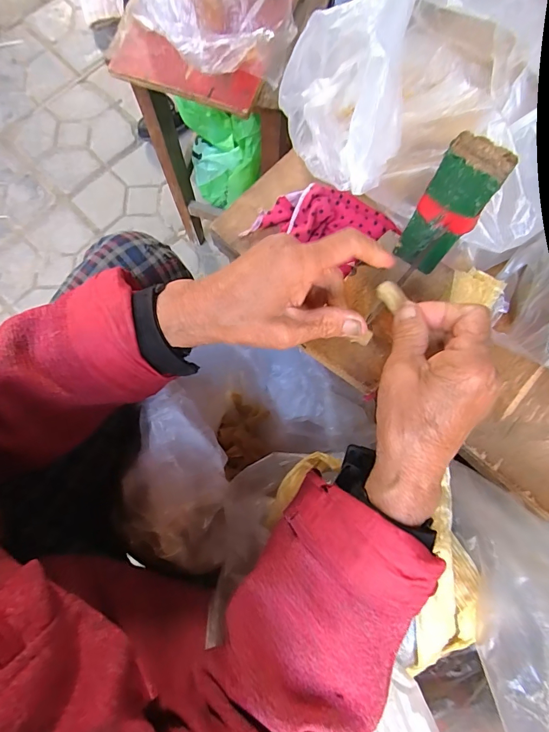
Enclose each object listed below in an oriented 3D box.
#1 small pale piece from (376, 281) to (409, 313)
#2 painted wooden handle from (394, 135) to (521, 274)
[{"bbox_3d":[0.085,-0.050,0.279,0.013,0.009,0.023,-29,79,-5],"label":"small pale piece"},{"bbox_3d":[0.127,-0.112,0.286,0.039,0.110,0.027,40,81,9],"label":"painted wooden handle"}]

